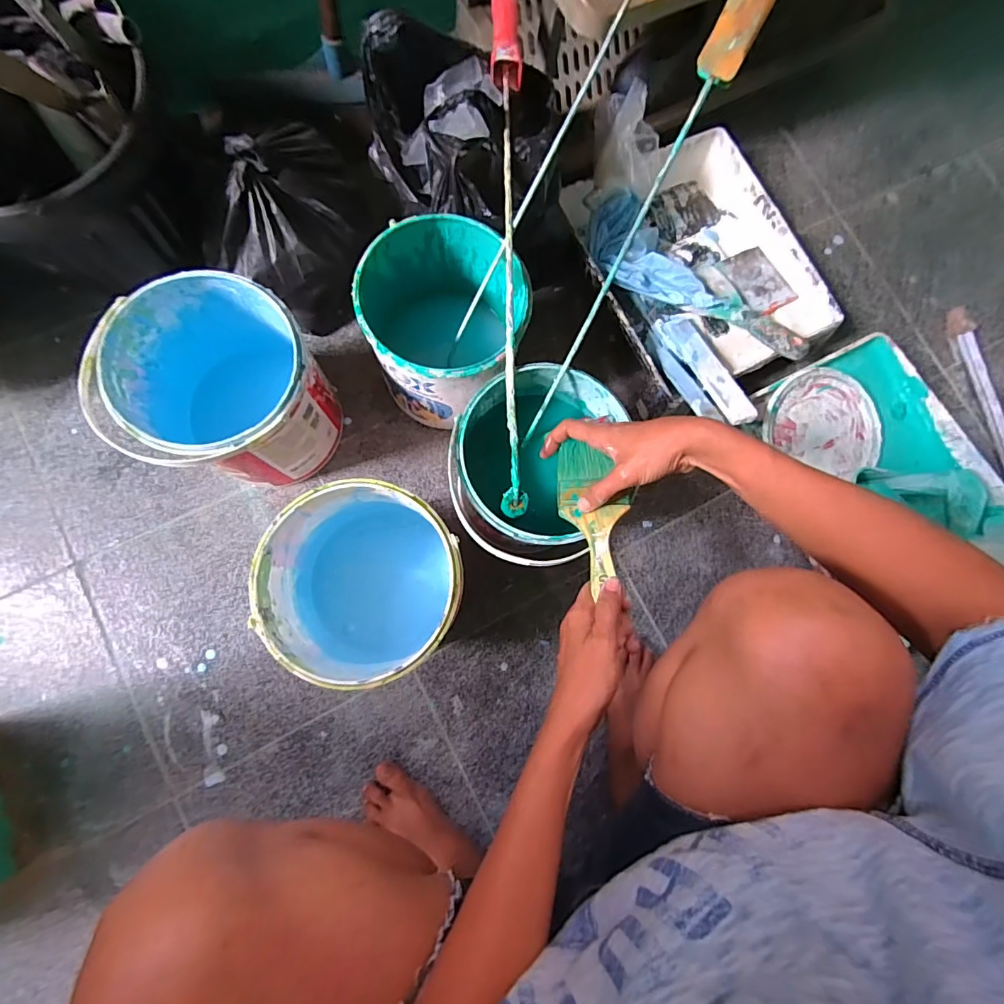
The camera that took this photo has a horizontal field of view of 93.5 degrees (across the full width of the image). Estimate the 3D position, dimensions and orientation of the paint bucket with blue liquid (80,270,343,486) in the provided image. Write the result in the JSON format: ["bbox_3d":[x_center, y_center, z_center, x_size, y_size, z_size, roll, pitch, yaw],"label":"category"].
[{"bbox_3d":[-0.290,-0.121,0.526,0.178,0.180,0.177,1,81,-5],"label":"paint bucket with blue liquid"}]

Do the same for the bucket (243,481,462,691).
[{"bbox_3d":[-0.138,0.083,0.513,0.179,0.184,0.181,1,81,-5],"label":"bucket"}]

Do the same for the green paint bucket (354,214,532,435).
[{"bbox_3d":[-0.066,-0.198,0.562,0.173,0.177,0.175,1,81,-5],"label":"green paint bucket"}]

